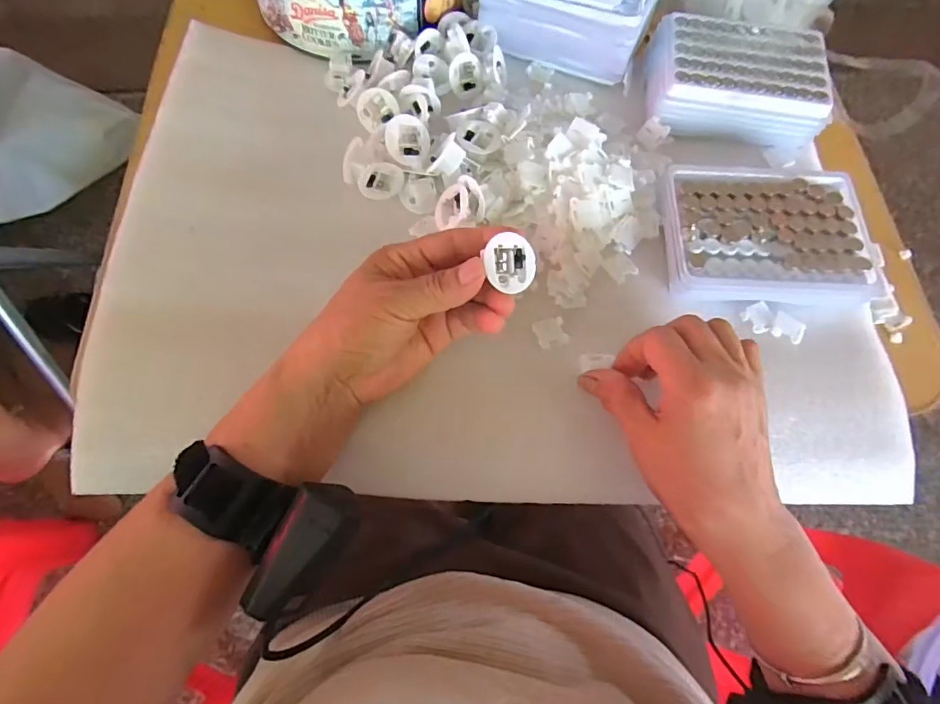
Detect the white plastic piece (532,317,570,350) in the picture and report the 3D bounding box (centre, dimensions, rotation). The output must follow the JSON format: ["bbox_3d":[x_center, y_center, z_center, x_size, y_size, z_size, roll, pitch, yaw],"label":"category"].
[{"bbox_3d":[0.055,-0.014,0.322,0.021,0.004,0.021,-15,71,-7],"label":"white plastic piece"}]

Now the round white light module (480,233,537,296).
[{"bbox_3d":[0.023,-0.049,0.266,0.031,0.004,0.033,1,87,-27],"label":"round white light module"}]

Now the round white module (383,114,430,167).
[{"bbox_3d":[-0.045,-0.149,0.340,0.032,0.012,0.032,-4,104,-19],"label":"round white module"}]

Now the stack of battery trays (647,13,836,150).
[{"bbox_3d":[0.210,-0.219,0.382,0.129,0.033,0.094,2,70,0],"label":"stack of battery trays"}]

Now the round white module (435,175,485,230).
[{"bbox_3d":[-0.008,-0.104,0.336,0.034,0.021,0.030,-21,72,-9],"label":"round white module"}]

